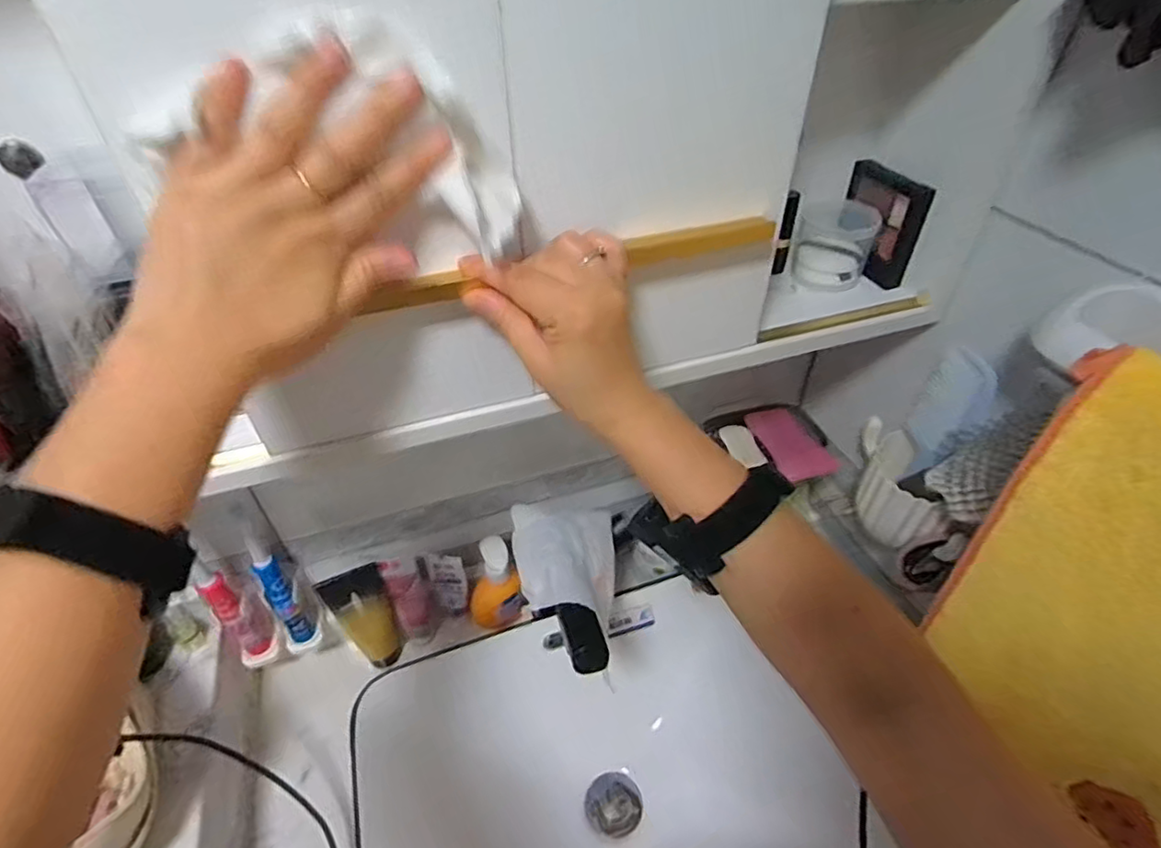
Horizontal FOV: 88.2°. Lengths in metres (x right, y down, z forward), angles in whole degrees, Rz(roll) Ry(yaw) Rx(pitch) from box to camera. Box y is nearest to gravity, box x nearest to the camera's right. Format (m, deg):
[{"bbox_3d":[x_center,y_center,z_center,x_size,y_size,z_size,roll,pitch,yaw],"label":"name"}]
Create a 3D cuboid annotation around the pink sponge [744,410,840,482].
[{"bbox_3d":[0.221,0.022,0.630,0.050,0.016,0.116,-25,36,5],"label":"pink sponge"}]

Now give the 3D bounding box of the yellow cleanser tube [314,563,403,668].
[{"bbox_3d":[-0.229,0.215,0.647,0.056,0.162,0.031,-19,45,-19],"label":"yellow cleanser tube"}]

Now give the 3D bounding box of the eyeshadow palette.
[{"bbox_3d":[0.257,-0.173,0.519,0.016,0.085,0.078,-16,44,-15],"label":"eyeshadow palette"}]

